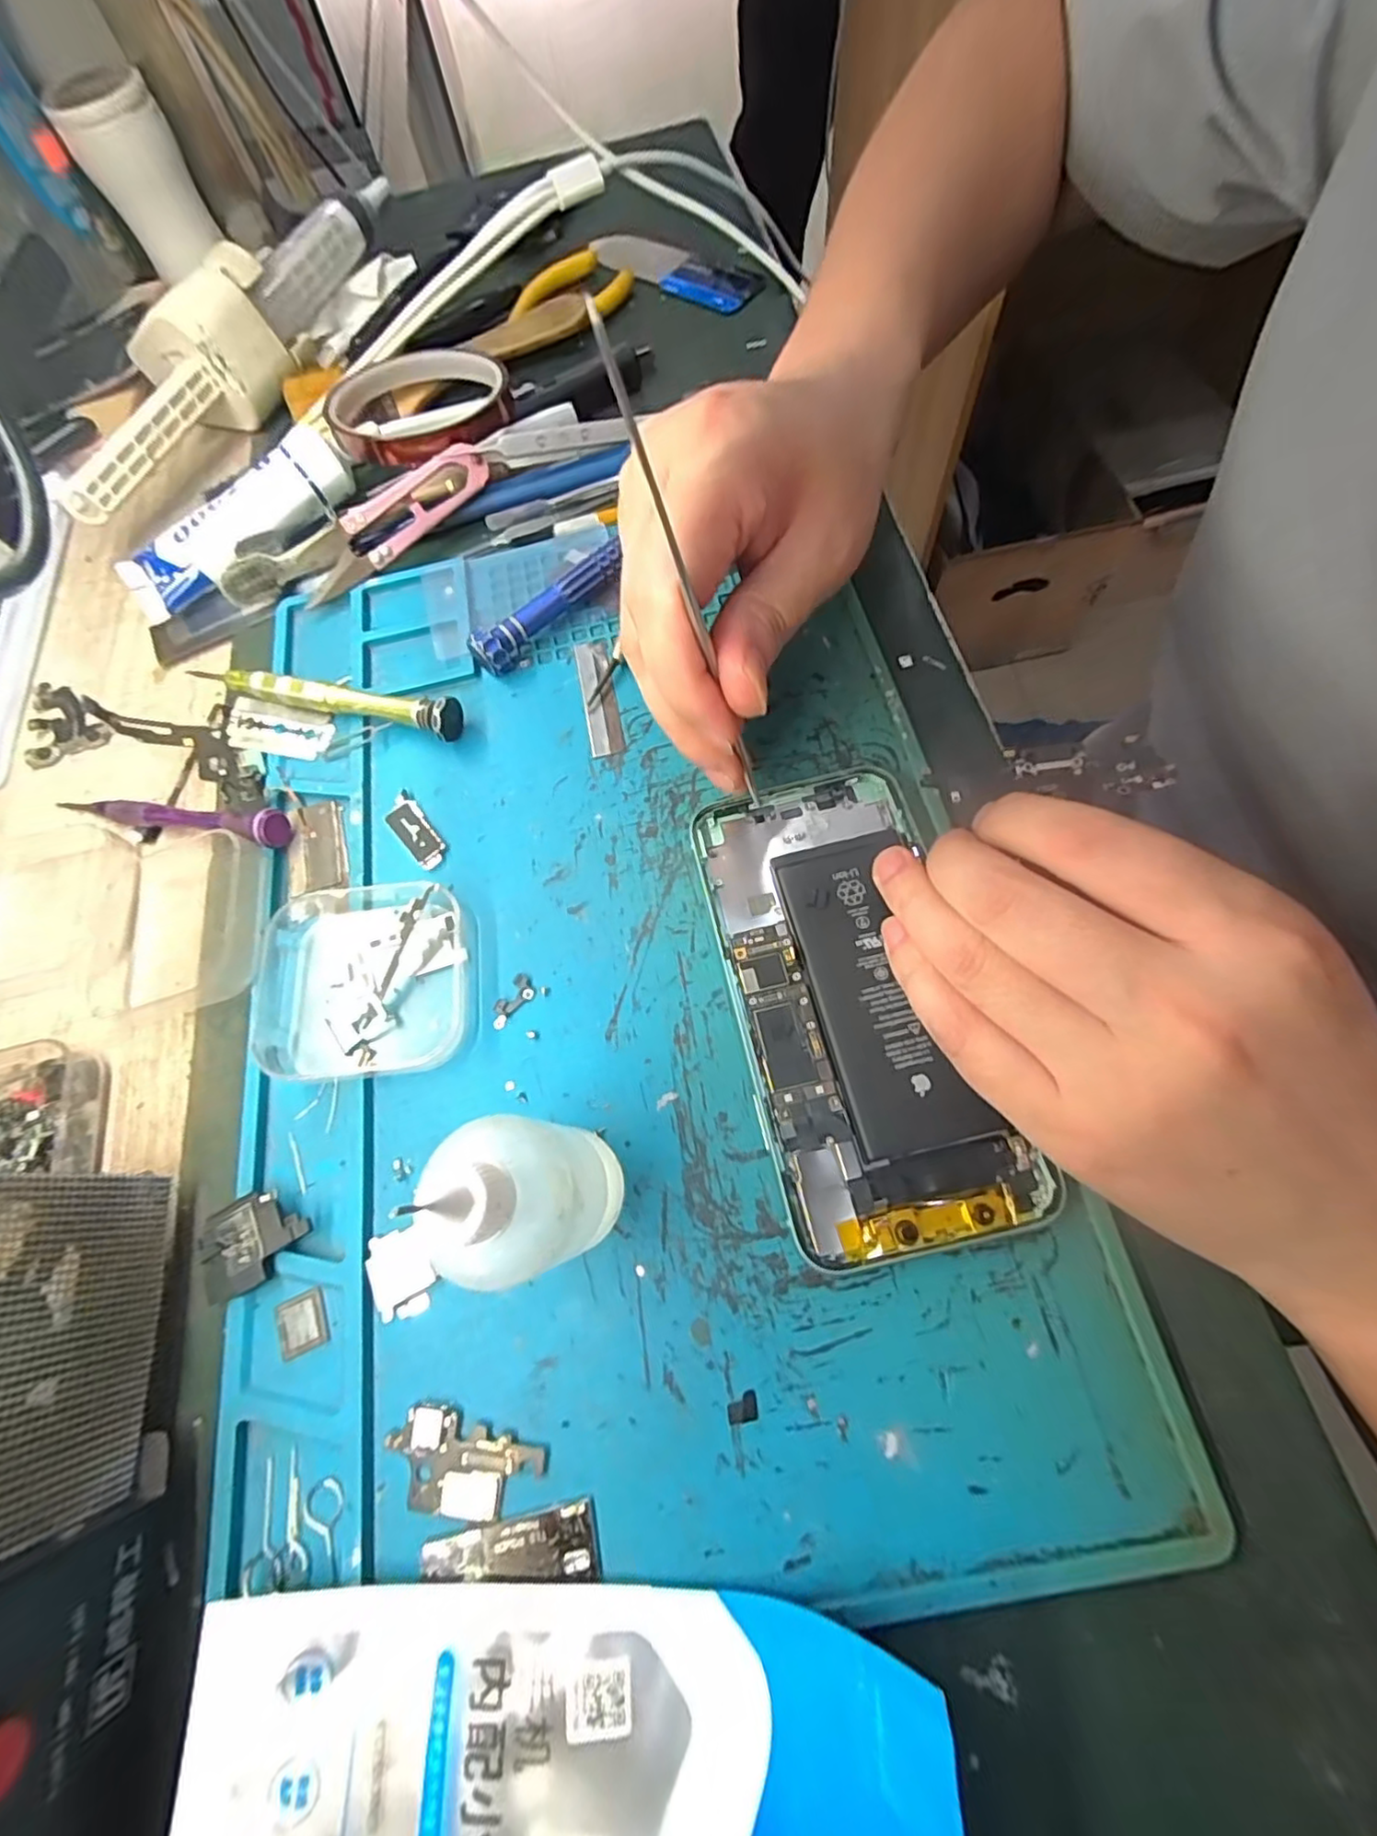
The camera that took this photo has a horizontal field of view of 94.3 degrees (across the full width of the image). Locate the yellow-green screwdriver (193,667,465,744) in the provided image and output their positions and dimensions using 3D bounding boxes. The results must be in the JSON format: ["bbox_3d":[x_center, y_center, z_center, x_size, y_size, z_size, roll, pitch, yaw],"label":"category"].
[{"bbox_3d":[-0.145,-0.091,0.256,0.115,0.017,0.015,14,71,11],"label":"yellow-green screwdriver"}]

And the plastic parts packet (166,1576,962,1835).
[{"bbox_3d":[-0.031,0.195,0.124,0.160,0.029,0.087,-3,68,4],"label":"plastic parts packet"}]

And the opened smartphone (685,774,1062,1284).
[{"bbox_3d":[0.049,0.021,0.199,0.071,0.008,0.148,-12,67,-2],"label":"opened smartphone"}]

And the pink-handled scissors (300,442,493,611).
[{"bbox_3d":[-0.132,-0.177,0.283,0.095,0.019,0.017,-38,70,-9],"label":"pink-handled scissors"}]

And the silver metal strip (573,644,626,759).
[{"bbox_3d":[-0.036,-0.090,0.255,0.013,0.004,0.057,-12,68,1],"label":"silver metal strip"}]

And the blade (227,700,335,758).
[{"bbox_3d":[-0.166,-0.077,0.259,0.043,0.004,0.021,6,78,0],"label":"blade"}]

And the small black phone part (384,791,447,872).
[{"bbox_3d":[-0.102,-0.033,0.239,0.013,0.004,0.035,-39,70,-10],"label":"small black phone part"}]

